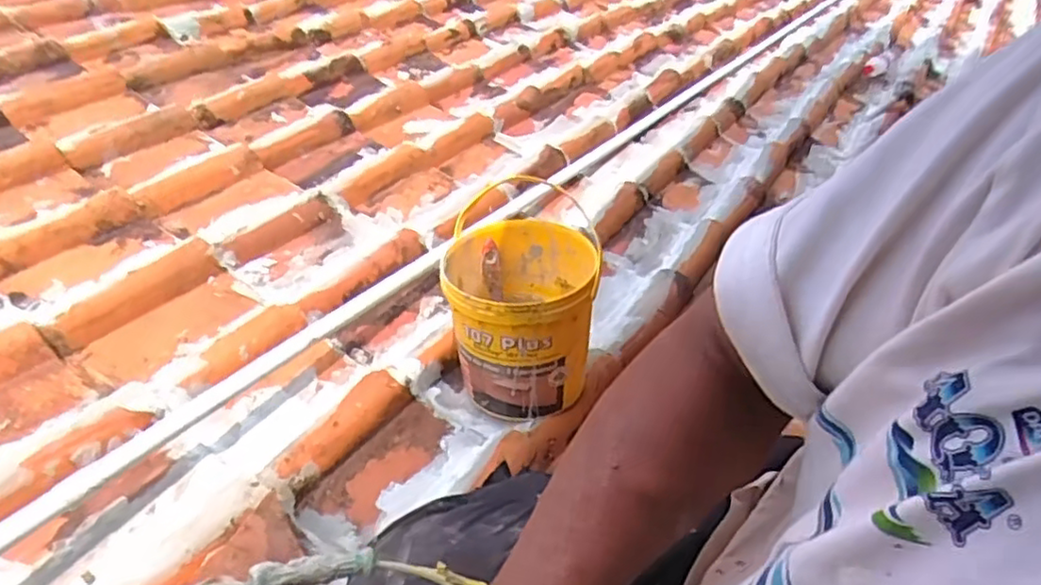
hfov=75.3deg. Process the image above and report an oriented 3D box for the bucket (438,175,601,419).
[{"bbox_3d":[-0.004,0.020,0.850,0.177,0.172,0.205,5,50,-1],"label":"bucket"}]

